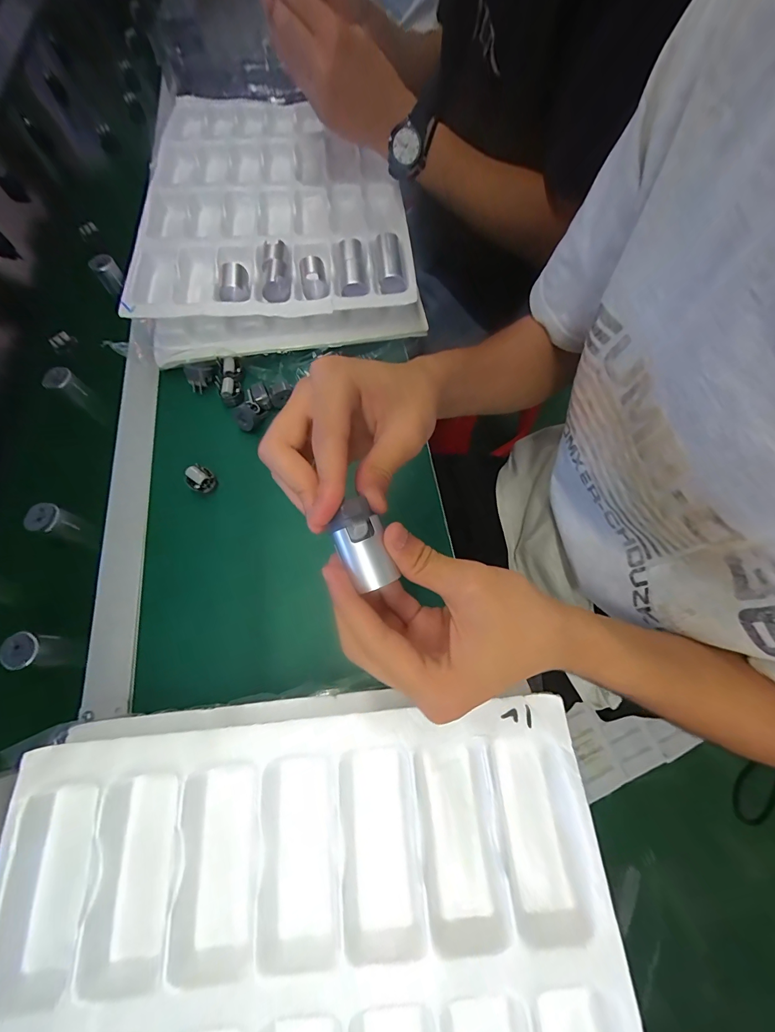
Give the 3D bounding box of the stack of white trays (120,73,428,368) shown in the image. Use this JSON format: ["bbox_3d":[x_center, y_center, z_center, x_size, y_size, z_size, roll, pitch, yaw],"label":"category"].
[{"bbox_3d":[-0.151,-0.418,0.507,0.322,0.052,0.498,-7,70,-4],"label":"stack of white trays"}]

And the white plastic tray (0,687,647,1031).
[{"bbox_3d":[-0.031,0.327,0.158,0.323,0.047,0.458,-5,66,-2],"label":"white plastic tray"}]

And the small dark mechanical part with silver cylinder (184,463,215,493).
[{"bbox_3d":[-0.192,-0.039,0.385,0.025,0.020,0.021,-40,74,-15],"label":"small dark mechanical part with silver cylinder"}]

